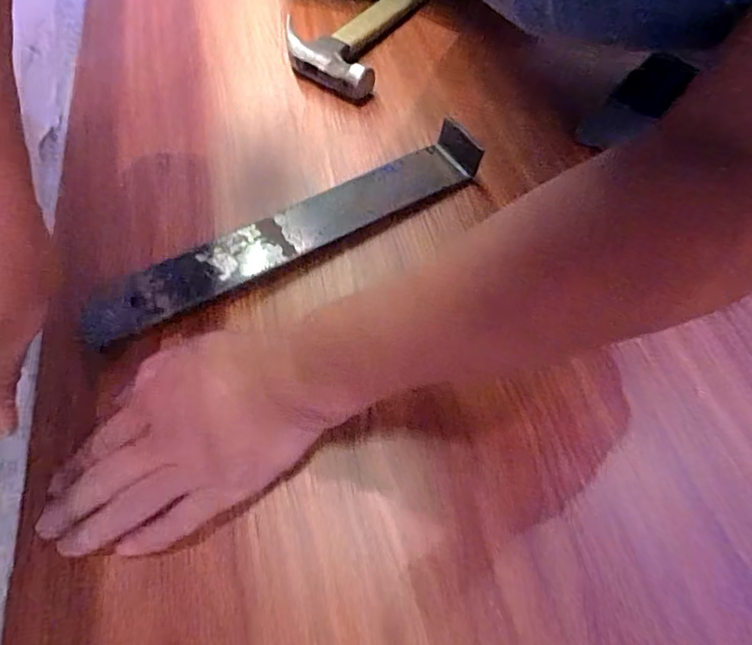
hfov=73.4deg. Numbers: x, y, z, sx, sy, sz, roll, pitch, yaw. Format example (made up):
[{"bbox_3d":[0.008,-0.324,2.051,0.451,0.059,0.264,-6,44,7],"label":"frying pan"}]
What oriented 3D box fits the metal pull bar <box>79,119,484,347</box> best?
[{"bbox_3d":[-0.059,-0.071,0.395,0.330,0.024,0.047,-30,61,-14],"label":"metal pull bar"}]

